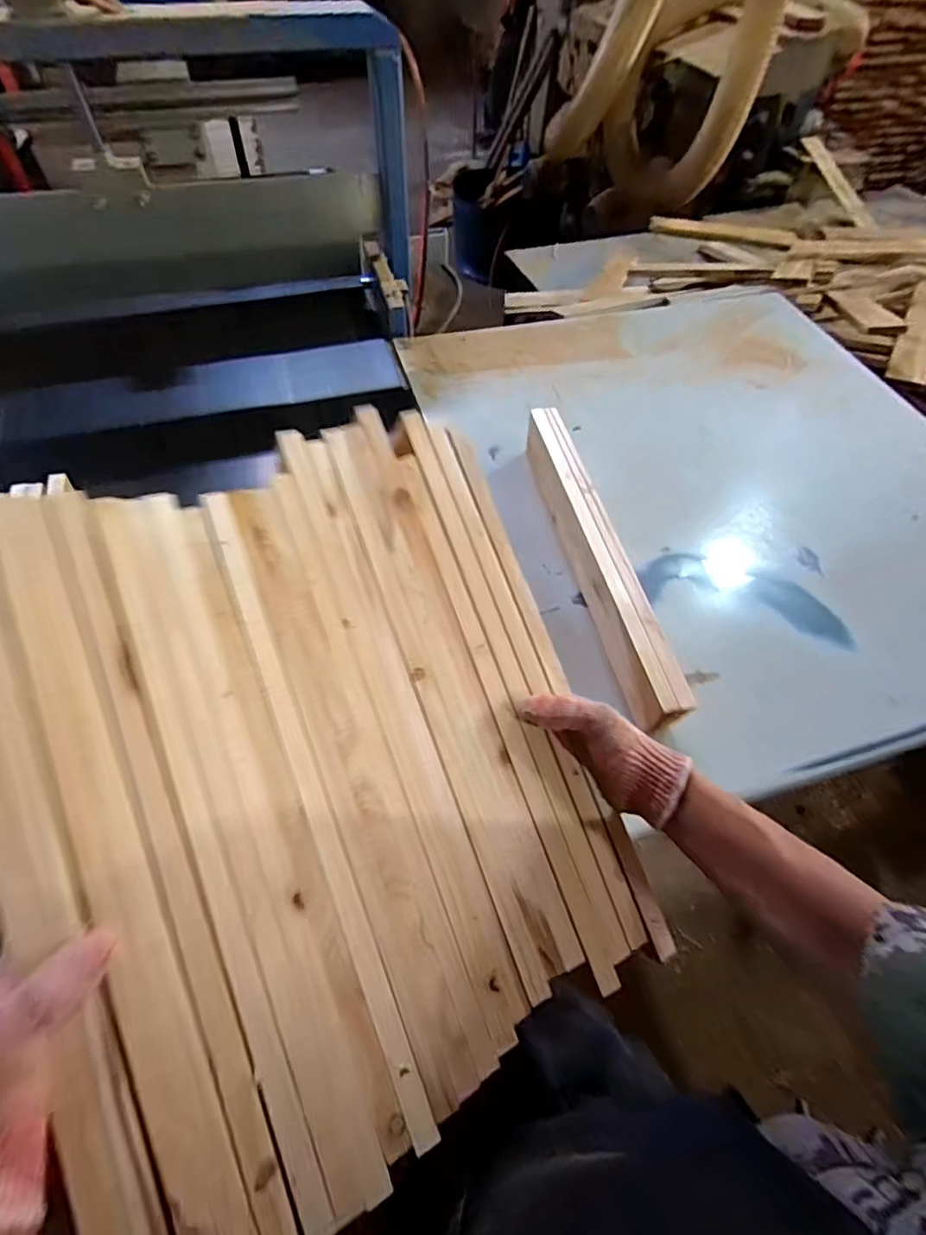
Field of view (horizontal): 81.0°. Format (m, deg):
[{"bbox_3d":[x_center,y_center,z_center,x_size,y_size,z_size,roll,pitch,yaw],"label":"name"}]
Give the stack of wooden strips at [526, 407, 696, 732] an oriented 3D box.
[{"bbox_3d":[0.163,-0.085,0.681,0.038,0.072,0.463,-9,58,-8],"label":"stack of wooden strips"}]

